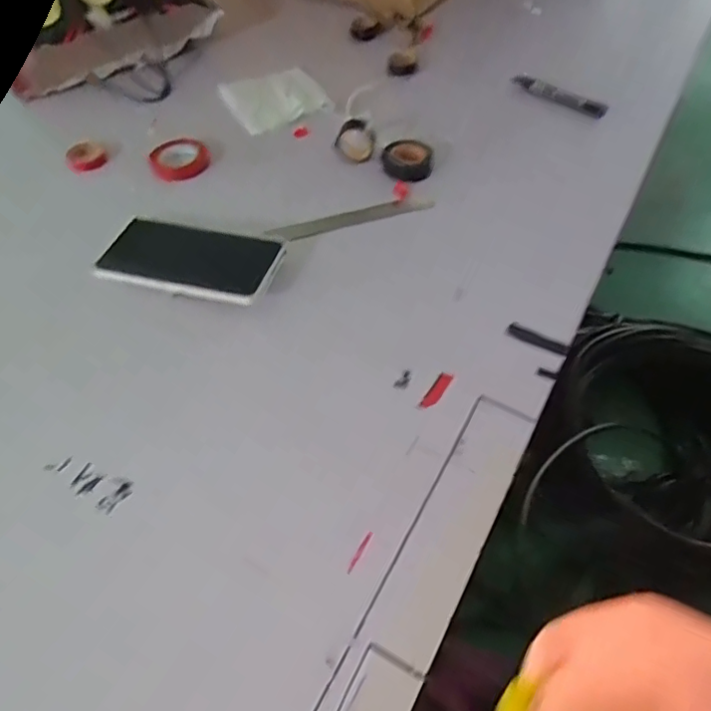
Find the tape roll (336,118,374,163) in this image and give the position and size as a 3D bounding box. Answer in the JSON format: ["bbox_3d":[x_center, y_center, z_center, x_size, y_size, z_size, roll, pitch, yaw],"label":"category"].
[{"bbox_3d":[0.000,-0.230,0.602,0.040,0.039,0.016,6,53,5],"label":"tape roll"}]

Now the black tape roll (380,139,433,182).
[{"bbox_3d":[0.054,-0.206,0.592,0.052,0.020,0.052,0,52,0],"label":"black tape roll"}]

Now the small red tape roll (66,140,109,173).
[{"bbox_3d":[-0.291,-0.215,0.608,0.040,0.007,0.048,-21,55,-15],"label":"small red tape roll"}]

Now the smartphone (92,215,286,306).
[{"bbox_3d":[-0.147,-0.086,0.501,0.157,0.015,0.078,13,52,12],"label":"smartphone"}]

